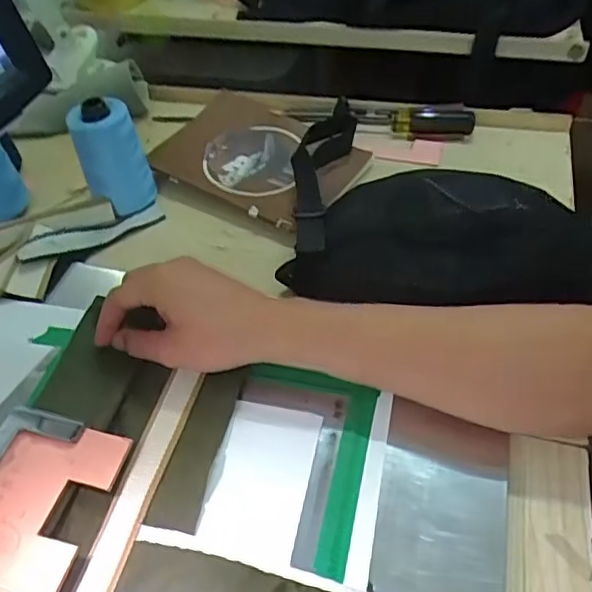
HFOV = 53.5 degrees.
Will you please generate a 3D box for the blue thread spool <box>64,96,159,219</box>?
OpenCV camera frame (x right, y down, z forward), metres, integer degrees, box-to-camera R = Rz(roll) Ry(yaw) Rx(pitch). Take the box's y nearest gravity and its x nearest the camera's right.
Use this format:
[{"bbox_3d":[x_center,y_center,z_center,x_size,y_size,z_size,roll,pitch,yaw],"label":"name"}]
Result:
[{"bbox_3d":[-0.177,-0.135,0.573,0.062,0.106,0.049,-19,51,-15],"label":"blue thread spool"}]

